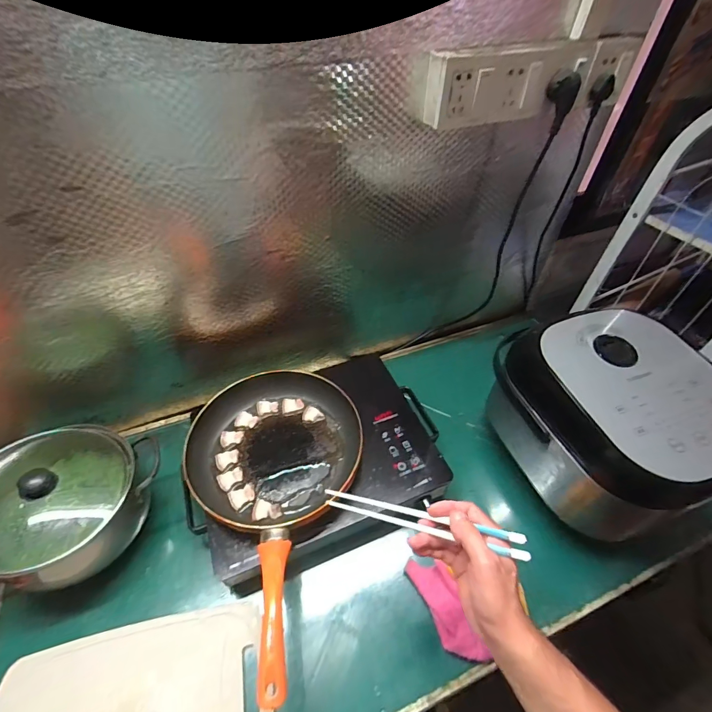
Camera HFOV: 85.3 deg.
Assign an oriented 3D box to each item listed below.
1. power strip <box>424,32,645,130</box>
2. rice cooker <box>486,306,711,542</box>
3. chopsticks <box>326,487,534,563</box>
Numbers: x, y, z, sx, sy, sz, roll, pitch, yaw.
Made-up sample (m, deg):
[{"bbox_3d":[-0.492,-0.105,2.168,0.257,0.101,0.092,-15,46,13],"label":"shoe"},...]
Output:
[{"bbox_3d":[0.269,-0.416,0.585,0.361,0.090,0.054,-16,50,-16],"label":"power strip"},{"bbox_3d":[0.401,0.092,0.621,0.265,0.199,0.308,-12,49,-12],"label":"rice cooker"},{"bbox_3d":[0.071,0.188,0.439,0.233,0.009,0.023,-1,41,33],"label":"chopsticks"}]

